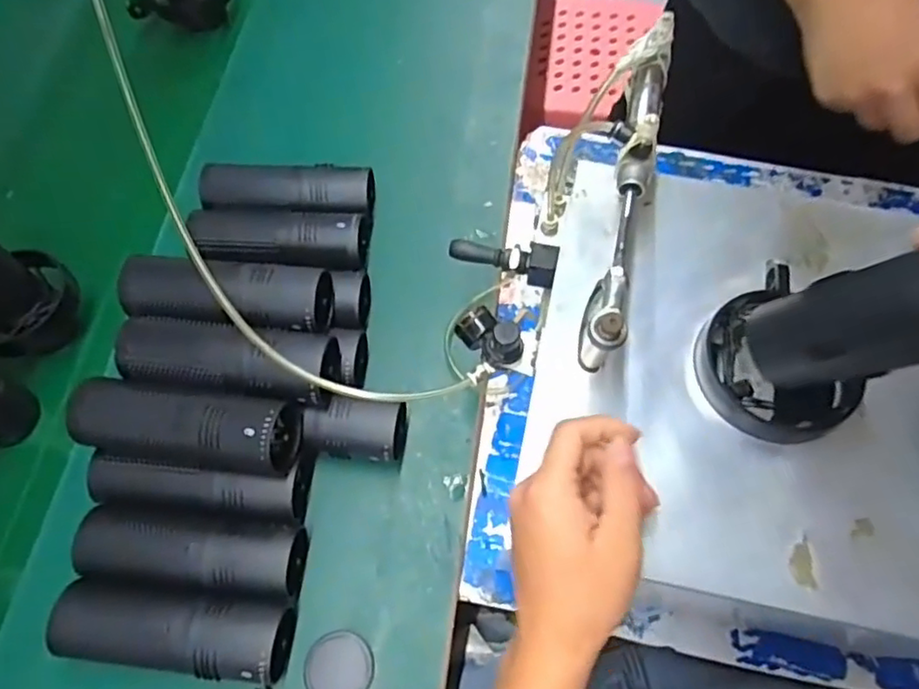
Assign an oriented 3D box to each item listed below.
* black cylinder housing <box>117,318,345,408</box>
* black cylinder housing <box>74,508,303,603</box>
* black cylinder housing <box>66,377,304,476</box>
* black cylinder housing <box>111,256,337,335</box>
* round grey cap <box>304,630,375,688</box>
[{"bbox_3d":[-0.178,0.012,0.490,0.167,0.046,0.057,5,66,2],"label":"black cylinder housing"},{"bbox_3d":[-0.204,0.162,0.486,0.164,0.047,0.053,5,66,2],"label":"black cylinder housing"},{"bbox_3d":[-0.209,0.061,0.469,0.167,0.046,0.054,7,66,3],"label":"black cylinder housing"},{"bbox_3d":[-0.193,-0.039,0.513,0.164,0.050,0.062,7,66,2],"label":"black cylinder housing"},{"bbox_3d":[-0.091,0.247,0.477,0.051,0.005,0.051,0,67,1],"label":"round grey cap"}]

